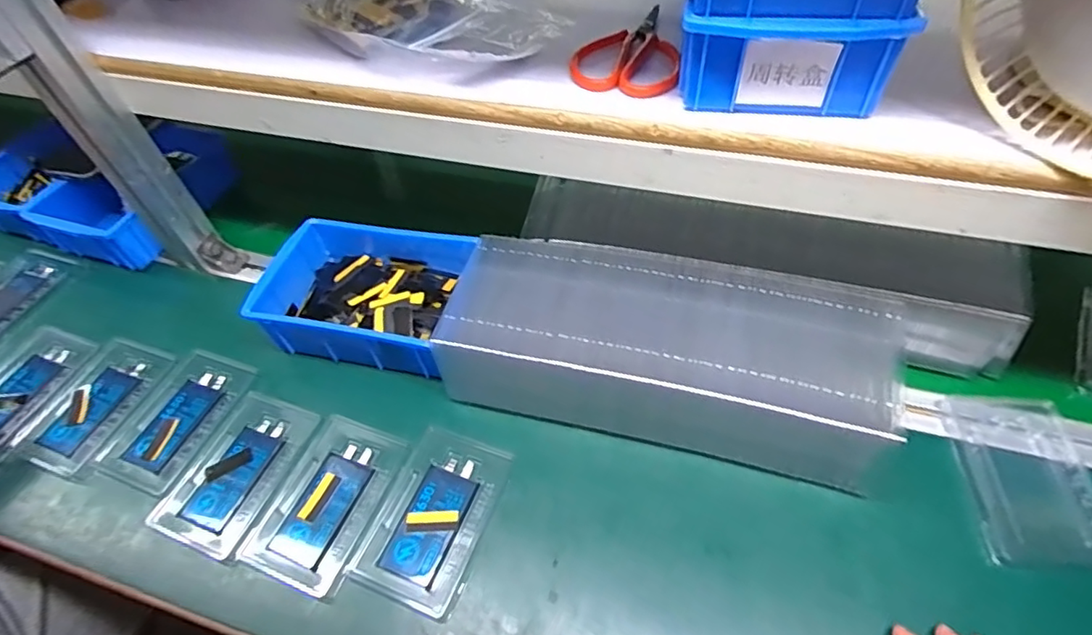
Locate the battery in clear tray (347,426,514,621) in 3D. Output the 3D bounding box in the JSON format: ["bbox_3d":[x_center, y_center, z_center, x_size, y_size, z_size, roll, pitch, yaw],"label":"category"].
[{"bbox_3d":[-0.085,0.154,0.454,0.084,0.011,0.129,16,53,17],"label":"battery in clear tray"}]

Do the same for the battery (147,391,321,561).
[{"bbox_3d":[-0.256,0.128,0.487,0.089,0.010,0.133,14,53,15],"label":"battery"}]

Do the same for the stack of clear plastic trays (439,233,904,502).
[{"bbox_3d":[0.094,0.033,0.487,0.350,0.095,0.153,8,52,11],"label":"stack of clear plastic trays"}]

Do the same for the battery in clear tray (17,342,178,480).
[{"bbox_3d":[-0.414,0.078,0.537,0.077,0.015,0.133,11,52,13],"label":"battery in clear tray"}]

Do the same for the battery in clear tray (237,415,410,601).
[{"bbox_3d":[-0.174,0.146,0.465,0.085,0.011,0.131,15,53,16],"label":"battery in clear tray"}]

